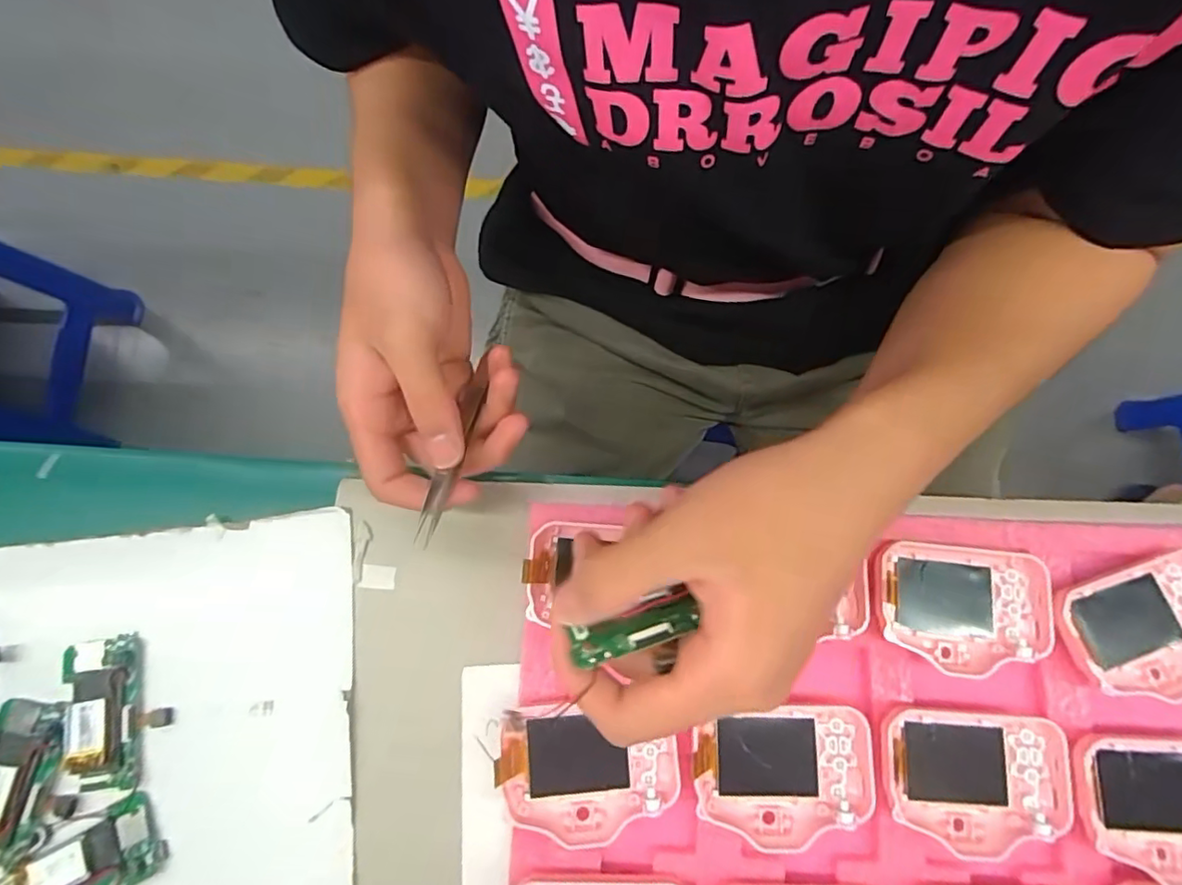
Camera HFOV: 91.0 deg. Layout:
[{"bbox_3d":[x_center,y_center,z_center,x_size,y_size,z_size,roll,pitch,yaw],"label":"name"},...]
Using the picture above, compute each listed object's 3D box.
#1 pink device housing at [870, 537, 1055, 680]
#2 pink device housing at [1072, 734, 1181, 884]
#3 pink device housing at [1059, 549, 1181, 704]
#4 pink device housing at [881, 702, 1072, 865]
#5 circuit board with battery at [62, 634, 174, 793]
[{"bbox_3d":[0.188,0.084,0.295,0.079,0.011,0.062,7,78,2],"label":"pink device housing"},{"bbox_3d":[0.271,0.172,0.272,0.086,0.016,0.061,4,78,1],"label":"pink device housing"},{"bbox_3d":[0.280,0.095,0.289,0.083,0.014,0.061,-18,79,-4],"label":"pink device housing"},{"bbox_3d":[0.181,0.161,0.276,0.083,0.014,0.061,3,78,1],"label":"pink device housing"},{"bbox_3d":[-0.245,0.137,0.297,0.049,0.010,0.073,-15,78,-3],"label":"circuit board with battery"}]

